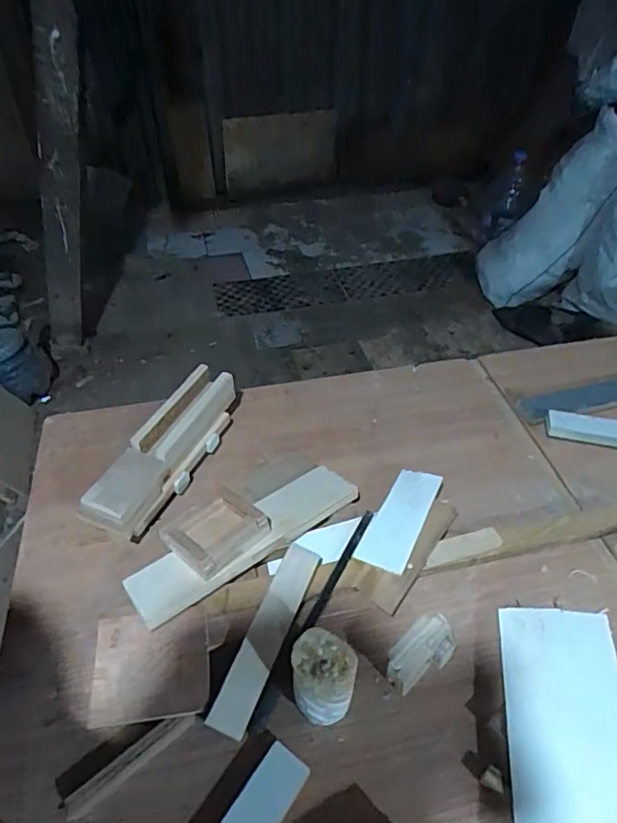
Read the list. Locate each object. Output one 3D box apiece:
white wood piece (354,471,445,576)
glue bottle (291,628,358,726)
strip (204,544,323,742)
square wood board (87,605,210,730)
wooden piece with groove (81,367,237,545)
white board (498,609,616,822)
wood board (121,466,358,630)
[{"bbox_3d":[0.125,0.146,0.738,0.070,0.011,0.168,11,46,27],"label":"white wood piece"},{"bbox_3d":[0.016,0.282,0.564,0.062,0.104,0.060,6,45,6],"label":"glue bottle"},{"bbox_3d":[-0.047,0.257,0.633,0.043,0.015,0.224,17,47,17],"label":"strip"},{"bbox_3d":[-0.180,0.288,0.612,0.128,0.009,0.114,-7,51,-5],"label":"square wood board"},{"bbox_3d":[-0.208,0.059,0.806,0.079,0.087,0.296,20,48,19],"label":"wooden piece with groove"},{"bbox_3d":[0.261,0.343,0.528,0.118,0.010,0.308,-4,43,18],"label":"white board"},{"bbox_3d":[-0.079,0.163,0.717,0.322,0.022,0.082,-28,48,-25],"label":"wood board"}]

